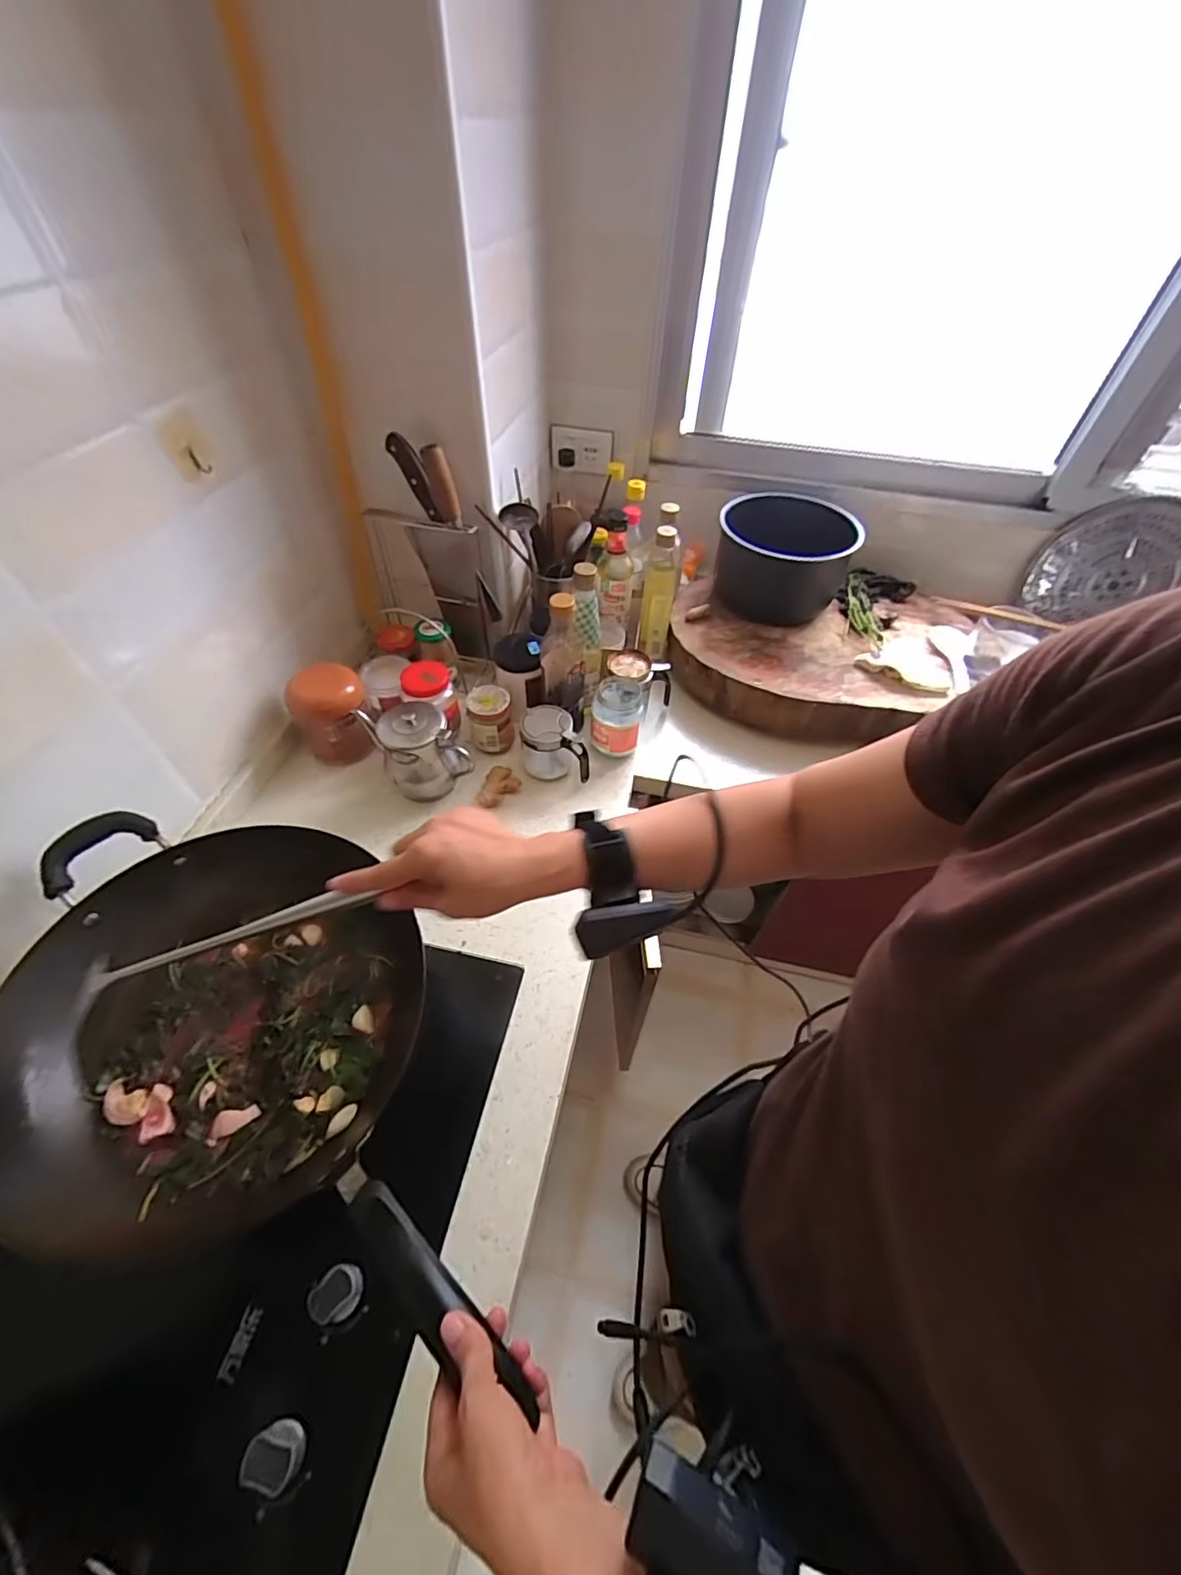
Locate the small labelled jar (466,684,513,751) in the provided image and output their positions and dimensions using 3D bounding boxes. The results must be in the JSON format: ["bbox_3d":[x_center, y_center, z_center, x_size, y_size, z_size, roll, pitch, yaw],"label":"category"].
[{"bbox_3d":[-0.158,-0.107,0.882,0.065,0.090,0.059,-7,51,-9],"label":"small labelled jar"}]

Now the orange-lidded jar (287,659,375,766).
[{"bbox_3d":[-0.391,-0.111,0.846,0.104,0.121,0.089,-21,54,-20],"label":"orange-lidded jar"}]

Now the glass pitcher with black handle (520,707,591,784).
[{"bbox_3d":[-0.051,-0.062,0.854,0.101,0.100,0.073,7,50,2],"label":"glass pitcher with black handle"}]

